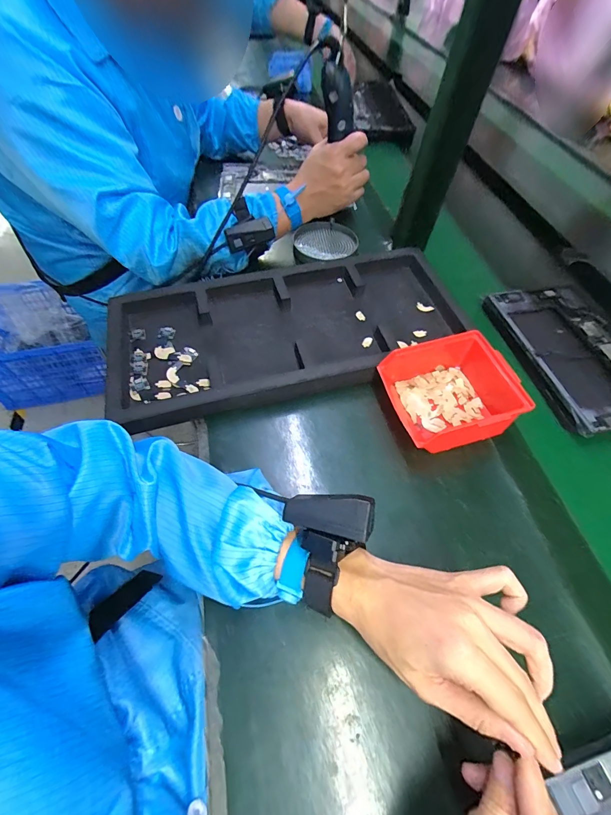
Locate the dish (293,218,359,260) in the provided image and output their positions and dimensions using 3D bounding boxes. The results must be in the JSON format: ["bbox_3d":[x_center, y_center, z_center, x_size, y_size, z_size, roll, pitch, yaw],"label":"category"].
[{"bbox_3d":[0.037,-0.307,0.640,0.112,0.031,0.100,3,56,-3],"label":"dish"}]

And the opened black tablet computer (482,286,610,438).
[{"bbox_3d":[0.386,-0.081,0.500,0.165,0.015,0.249,-8,57,-10],"label":"opened black tablet computer"}]

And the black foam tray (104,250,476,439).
[{"bbox_3d":[-0.014,-0.113,0.499,0.506,0.042,0.232,-11,58,-12],"label":"black foam tray"}]

